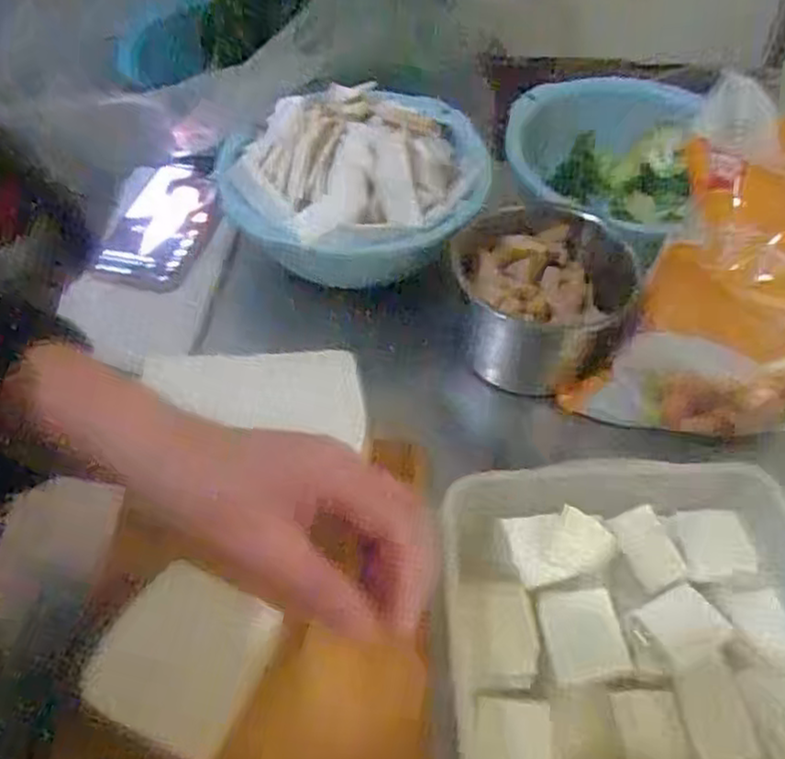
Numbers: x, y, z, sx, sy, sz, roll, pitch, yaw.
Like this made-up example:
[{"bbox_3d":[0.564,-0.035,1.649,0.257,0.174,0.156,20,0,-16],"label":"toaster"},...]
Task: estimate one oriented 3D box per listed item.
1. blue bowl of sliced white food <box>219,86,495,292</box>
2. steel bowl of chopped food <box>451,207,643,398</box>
[{"bbox_3d":[-0.030,-0.165,0.605,0.206,0.086,0.195,0,51,0],"label":"blue bowl of sliced white food"},{"bbox_3d":[0.114,-0.061,0.578,0.135,0.090,0.123,5,51,4],"label":"steel bowl of chopped food"}]

